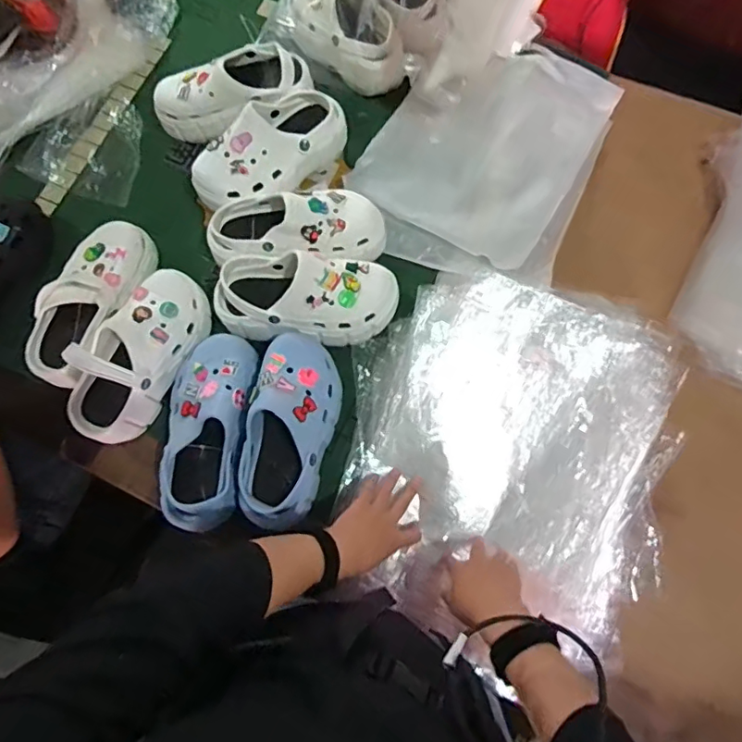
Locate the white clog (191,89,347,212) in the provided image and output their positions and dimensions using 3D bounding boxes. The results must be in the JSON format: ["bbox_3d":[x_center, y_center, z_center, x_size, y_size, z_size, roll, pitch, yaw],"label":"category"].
[{"bbox_3d":[-0.152,-0.326,0.796,0.237,0.092,0.103,-40,78,-10],"label":"white clog"}]

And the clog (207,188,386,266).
[{"bbox_3d":[-0.106,-0.202,0.746,0.251,0.083,0.096,-5,74,-1],"label":"clog"}]

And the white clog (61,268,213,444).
[{"bbox_3d":[-0.312,-0.027,0.702,0.100,0.094,0.244,29,76,8],"label":"white clog"}]

